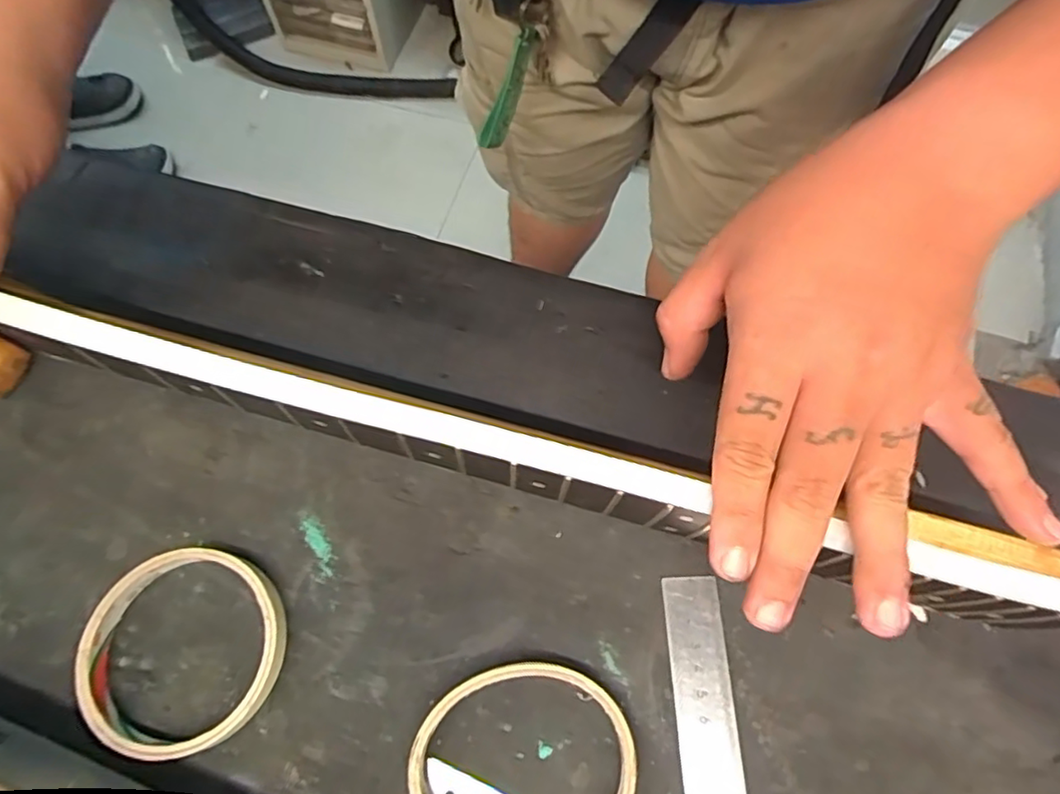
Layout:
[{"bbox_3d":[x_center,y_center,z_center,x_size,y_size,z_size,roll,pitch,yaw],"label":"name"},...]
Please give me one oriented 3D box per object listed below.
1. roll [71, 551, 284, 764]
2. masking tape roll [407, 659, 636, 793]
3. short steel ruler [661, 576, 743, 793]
[{"bbox_3d":[-0.153,0.112,0.268,0.086,0.016,0.084,0,68,1],"label":"roll"},{"bbox_3d":[-0.002,0.153,0.251,0.087,0.013,0.080,0,68,1],"label":"masking tape roll"},{"bbox_3d":[0.076,0.140,0.261,0.025,0.004,0.117,-2,68,0],"label":"short steel ruler"}]

